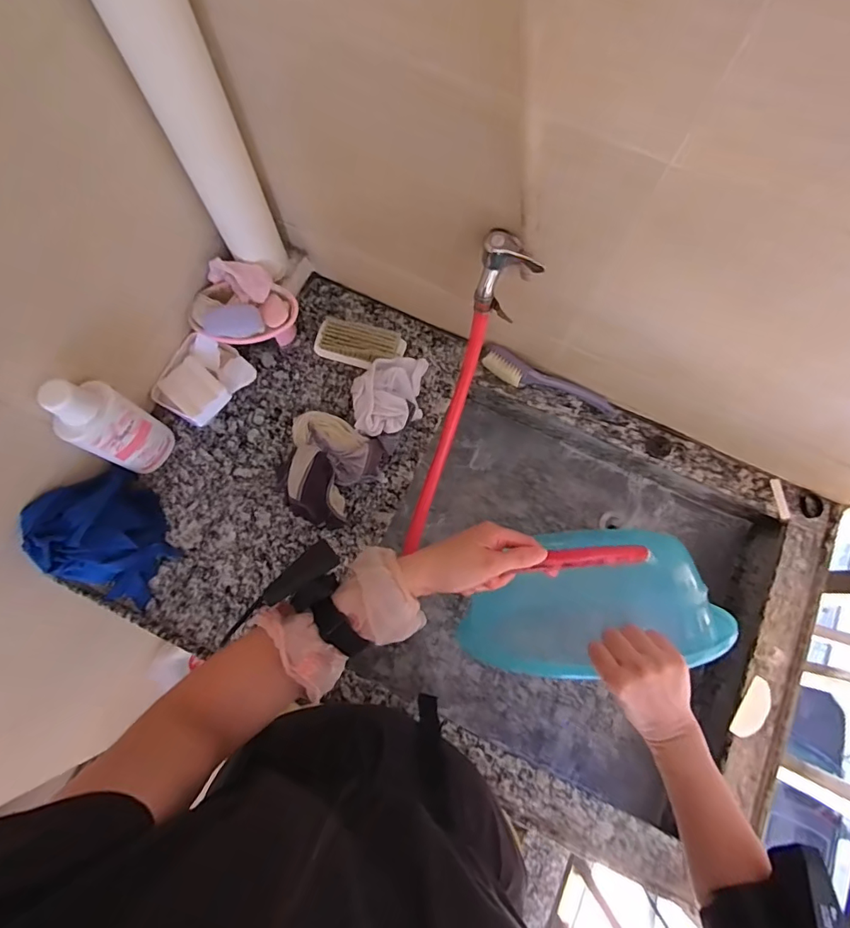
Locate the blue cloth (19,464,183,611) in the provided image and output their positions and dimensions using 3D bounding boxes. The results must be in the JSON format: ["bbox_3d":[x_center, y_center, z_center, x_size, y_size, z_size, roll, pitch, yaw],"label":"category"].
[{"bbox_3d":[-0.426,0.100,0.643,0.119,0.110,0.167,-27,78,-7],"label":"blue cloth"}]

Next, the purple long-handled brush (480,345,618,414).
[{"bbox_3d":[0.193,-0.124,0.759,0.216,0.041,0.035,25,77,5],"label":"purple long-handled brush"}]

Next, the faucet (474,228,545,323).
[{"bbox_3d":[0.094,-0.215,0.543,0.063,0.089,0.059,13,76,2],"label":"faucet"}]

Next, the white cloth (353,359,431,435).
[{"bbox_3d":[-0.049,-0.100,0.730,0.113,0.072,0.114,-8,76,-3],"label":"white cloth"}]

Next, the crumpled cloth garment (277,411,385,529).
[{"bbox_3d":[-0.147,0.005,0.693,0.126,0.079,0.143,28,77,6],"label":"crumpled cloth garment"}]

